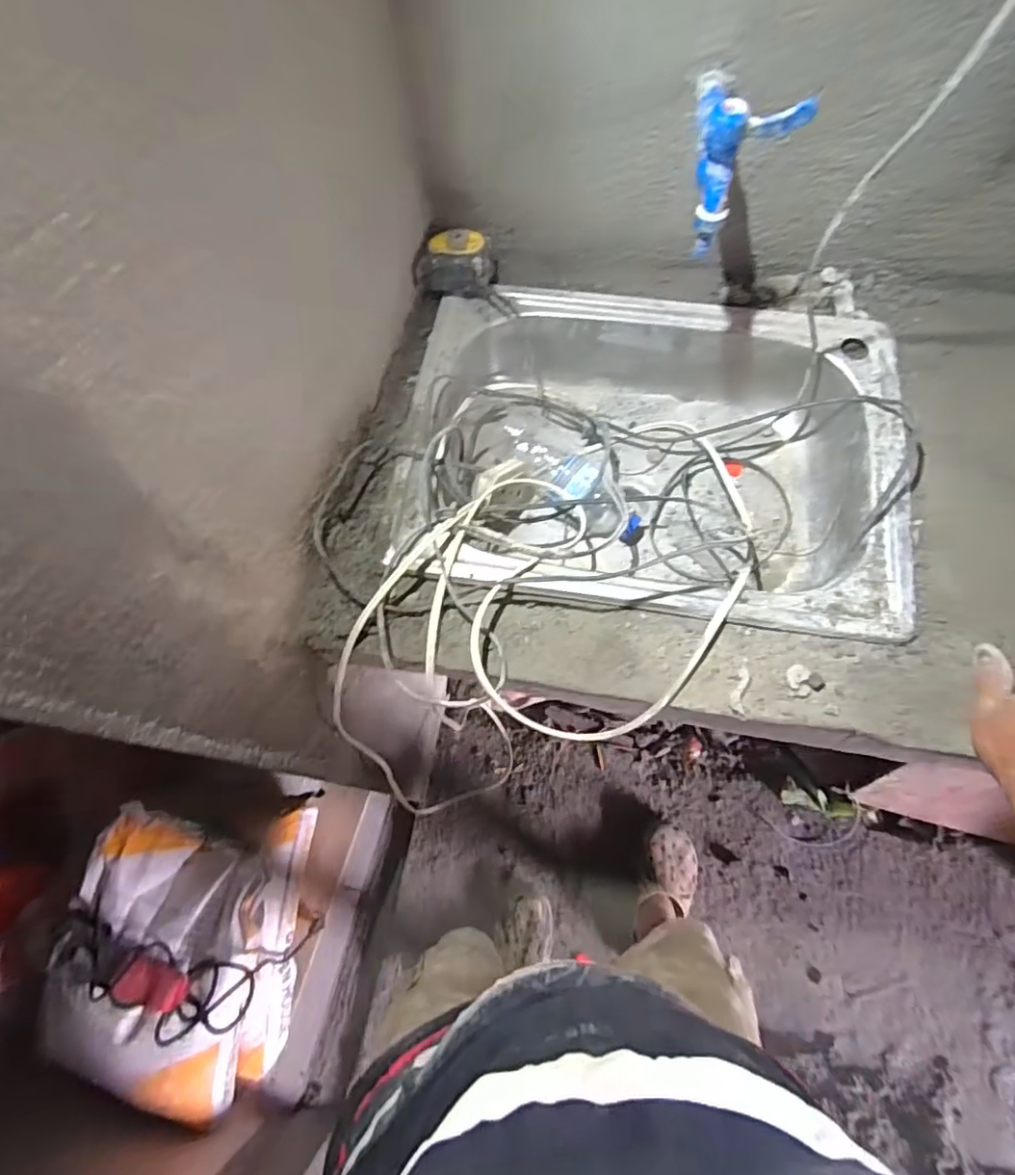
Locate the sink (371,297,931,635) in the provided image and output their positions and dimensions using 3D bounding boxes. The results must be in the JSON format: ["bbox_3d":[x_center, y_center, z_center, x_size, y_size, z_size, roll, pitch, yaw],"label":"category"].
[{"bbox_3d":[0.158,-0.130,0.674,0.512,0.136,0.388,5,69,5],"label":"sink"}]

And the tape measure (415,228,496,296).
[{"bbox_3d":[-0.057,-0.378,0.687,0.084,0.047,0.075,7,69,5],"label":"tape measure"}]

